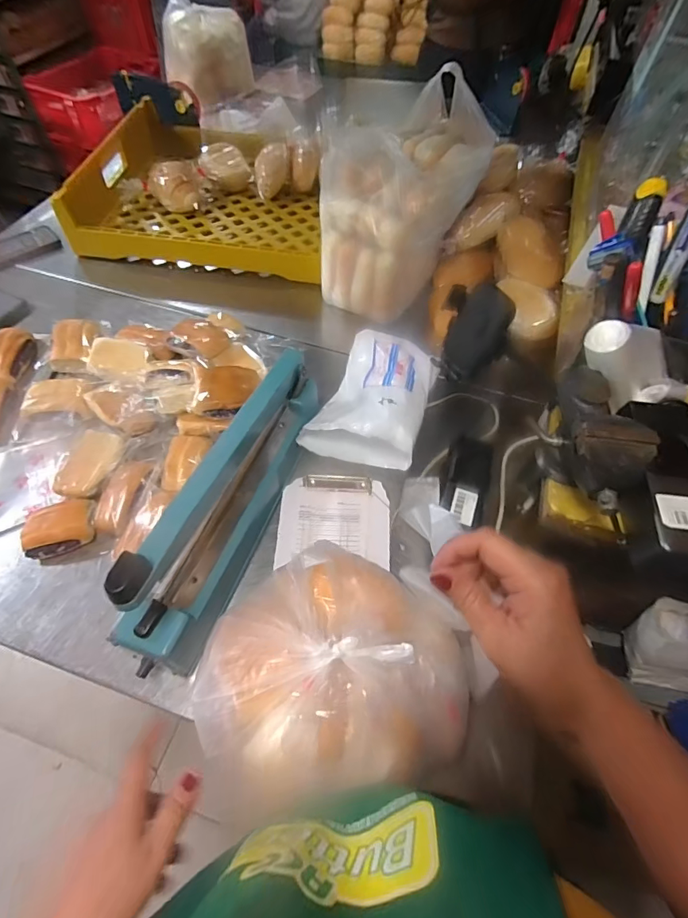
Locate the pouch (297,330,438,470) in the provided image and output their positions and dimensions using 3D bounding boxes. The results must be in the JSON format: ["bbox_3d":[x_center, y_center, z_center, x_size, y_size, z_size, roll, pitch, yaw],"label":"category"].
[{"bbox_3d":[0.055,-0.112,0.694,0.160,0.075,0.274,18,58,9],"label":"pouch"}]

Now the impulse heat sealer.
[{"bbox_3d":[-0.138,0.038,0.553,0.069,0.202,0.419,20,59,10],"label":"impulse heat sealer"}]

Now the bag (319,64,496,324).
[{"bbox_3d":[0.107,-0.456,0.823,0.196,0.265,0.294,35,63,19],"label":"bag"}]

